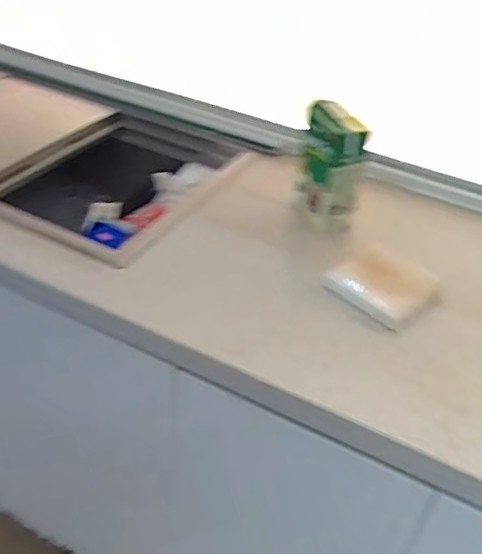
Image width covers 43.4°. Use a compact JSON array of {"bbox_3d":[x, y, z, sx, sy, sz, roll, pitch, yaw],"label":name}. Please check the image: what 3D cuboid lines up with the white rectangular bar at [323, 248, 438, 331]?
[{"bbox_3d":[0.195,0.010,0.831,0.127,0.023,0.116,31,45,28],"label":"white rectangular bar"}]

